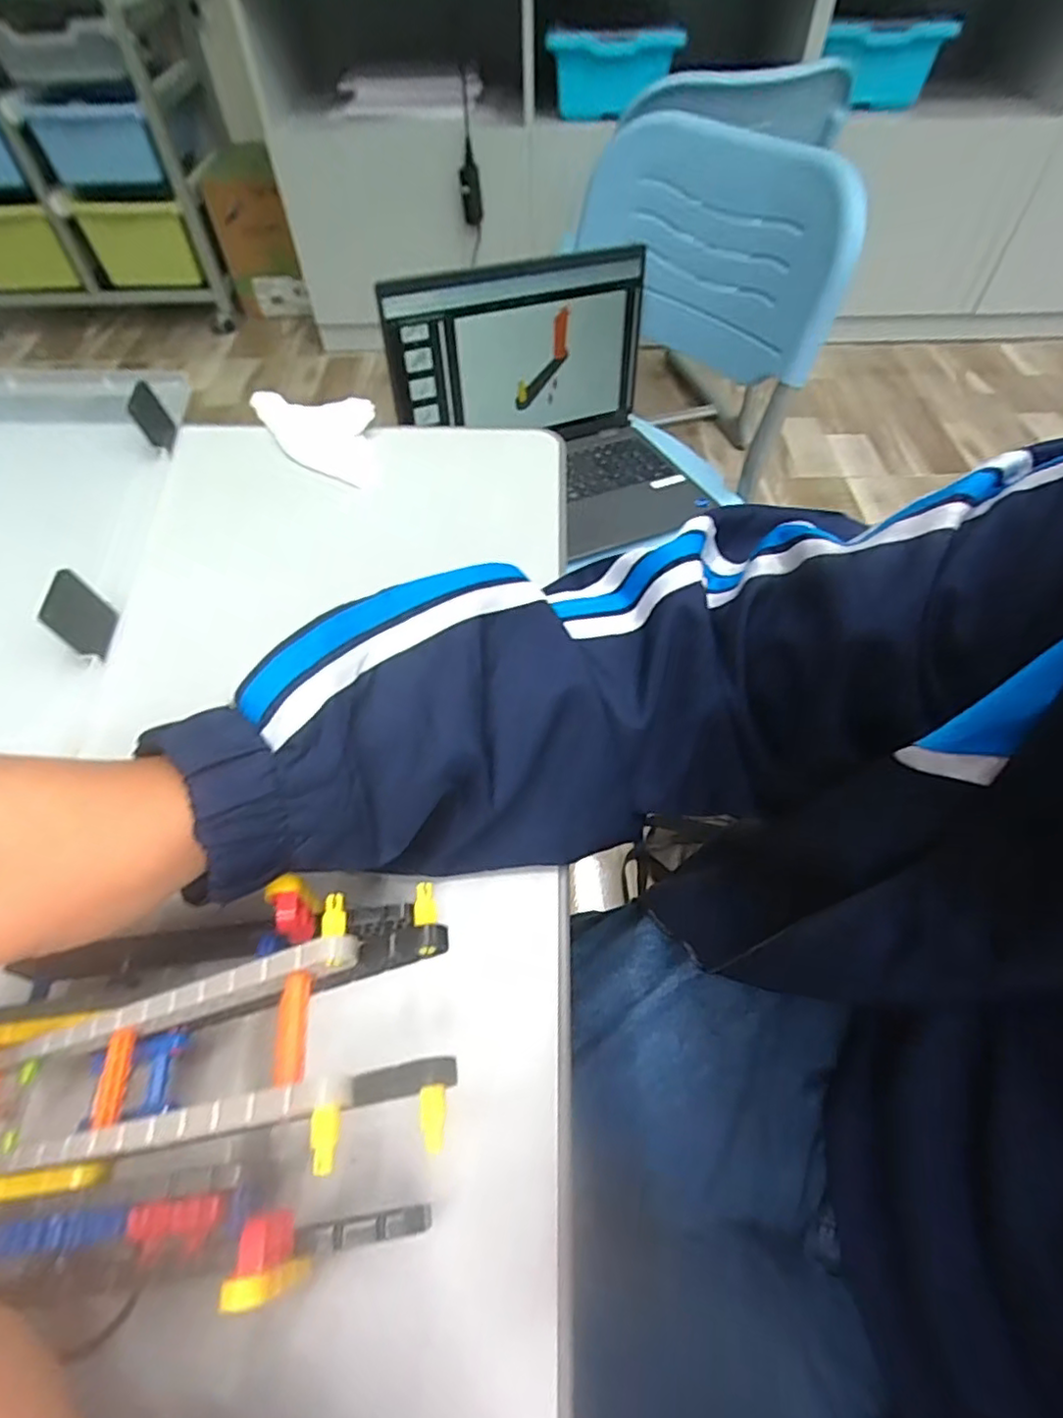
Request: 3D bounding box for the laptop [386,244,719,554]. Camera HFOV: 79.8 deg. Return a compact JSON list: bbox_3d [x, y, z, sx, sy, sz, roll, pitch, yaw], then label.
[{"bbox_3d":[0.037,-0.374,0.784,0.351,0.227,0.239,-22,57,-14],"label":"laptop"}]

